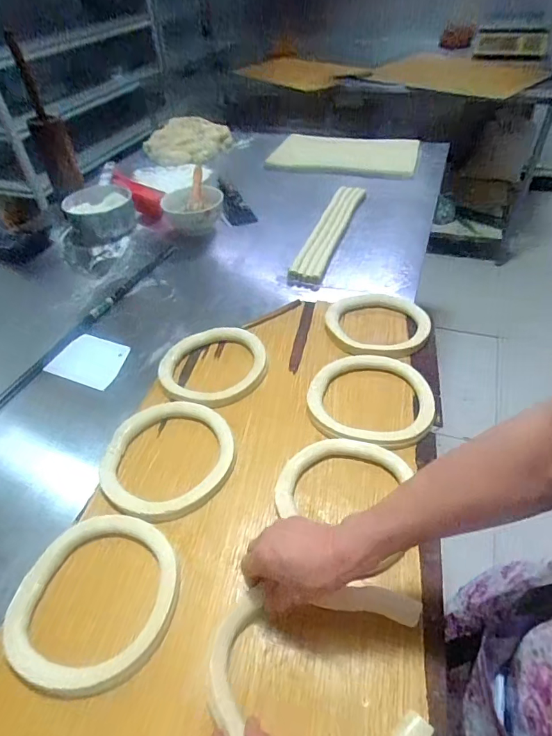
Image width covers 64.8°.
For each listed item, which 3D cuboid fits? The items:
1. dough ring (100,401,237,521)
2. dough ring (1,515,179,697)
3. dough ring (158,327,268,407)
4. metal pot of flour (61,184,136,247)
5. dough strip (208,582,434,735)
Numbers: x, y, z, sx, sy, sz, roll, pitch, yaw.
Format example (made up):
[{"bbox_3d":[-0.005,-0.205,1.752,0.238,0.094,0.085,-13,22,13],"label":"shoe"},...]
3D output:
[{"bbox_3d":[-0.152,0.123,0.613,0.186,0.021,0.182,-3,45,3],"label":"dough ring"},{"bbox_3d":[-0.200,0.250,0.480,0.162,0.022,0.173,-2,44,2],"label":"dough ring"},{"bbox_3d":[-0.104,-0.003,0.718,0.174,0.031,0.152,-7,45,0],"label":"dough ring"},{"bbox_3d":[-0.436,-0.386,1.093,0.162,0.094,0.140,-18,46,-11],"label":"metal pot of flour"},{"bbox_3d":[0.040,0.289,0.416,0.198,0.036,0.163,3,46,10],"label":"dough strip"}]

